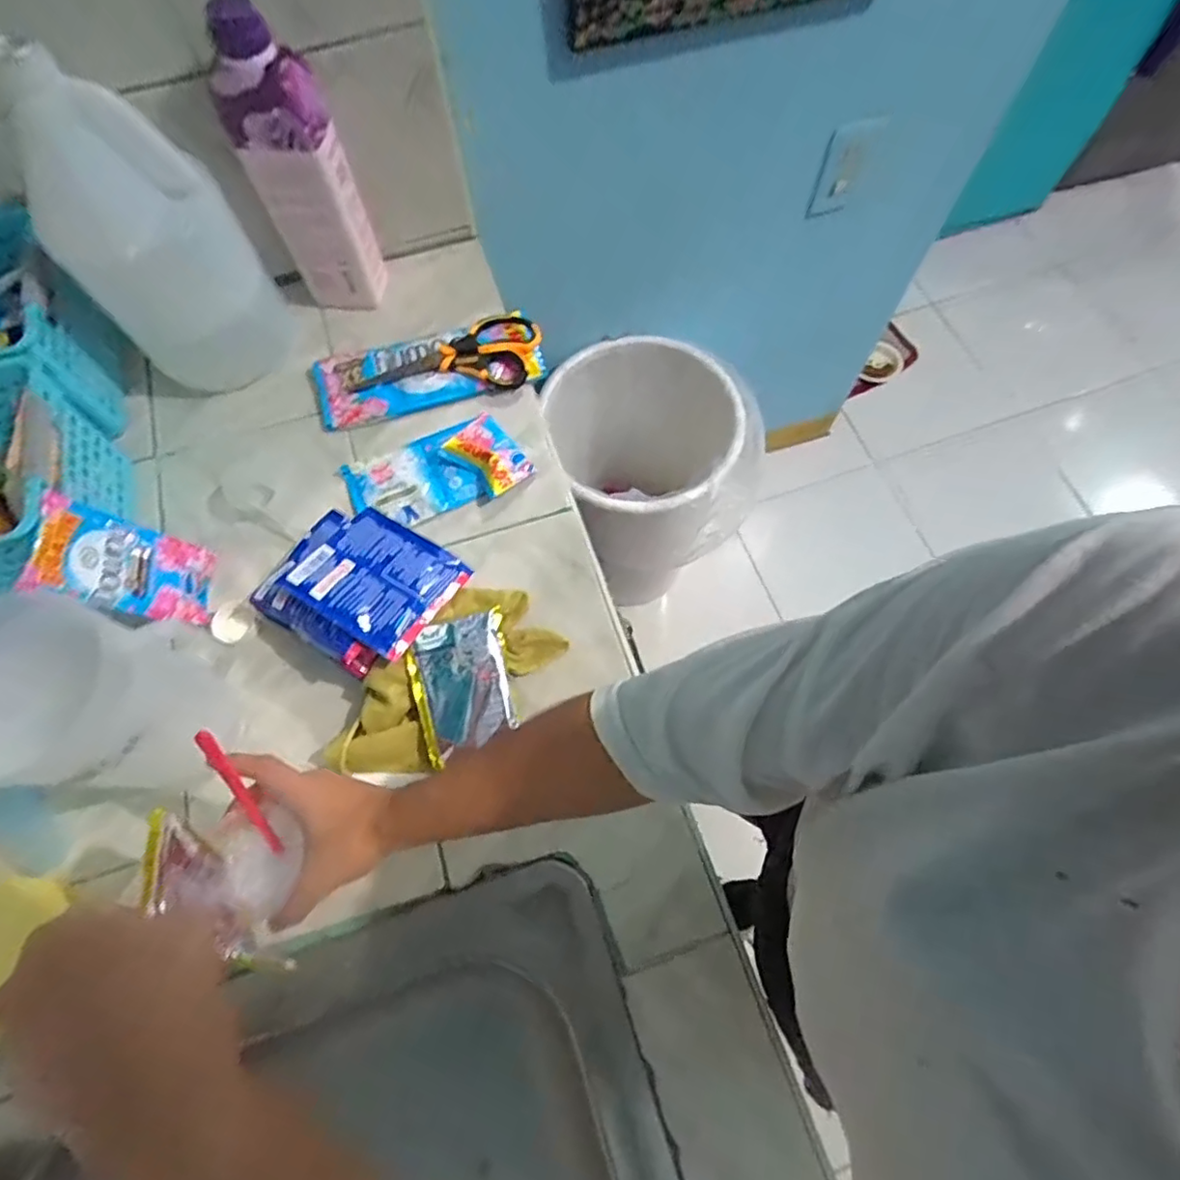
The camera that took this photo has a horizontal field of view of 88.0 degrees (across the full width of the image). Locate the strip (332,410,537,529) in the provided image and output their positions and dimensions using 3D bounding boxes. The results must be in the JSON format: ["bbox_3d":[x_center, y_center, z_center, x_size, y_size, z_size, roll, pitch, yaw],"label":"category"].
[{"bbox_3d":[-0.156,-0.120,0.613,0.173,0.025,0.094,-24,70,-8],"label":"strip"}]

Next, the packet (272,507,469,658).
[{"bbox_3d":[-0.193,-0.012,0.549,0.133,0.028,0.113,32,58,4],"label":"packet"}]

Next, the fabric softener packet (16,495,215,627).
[{"bbox_3d":[-0.386,-0.020,0.518,0.015,0.140,0.075,-7,72,21],"label":"fabric softener packet"}]

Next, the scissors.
[{"bbox_3d":[-0.156,-0.255,0.661,0.205,0.030,0.077,-3,69,0],"label":"scissors"}]

